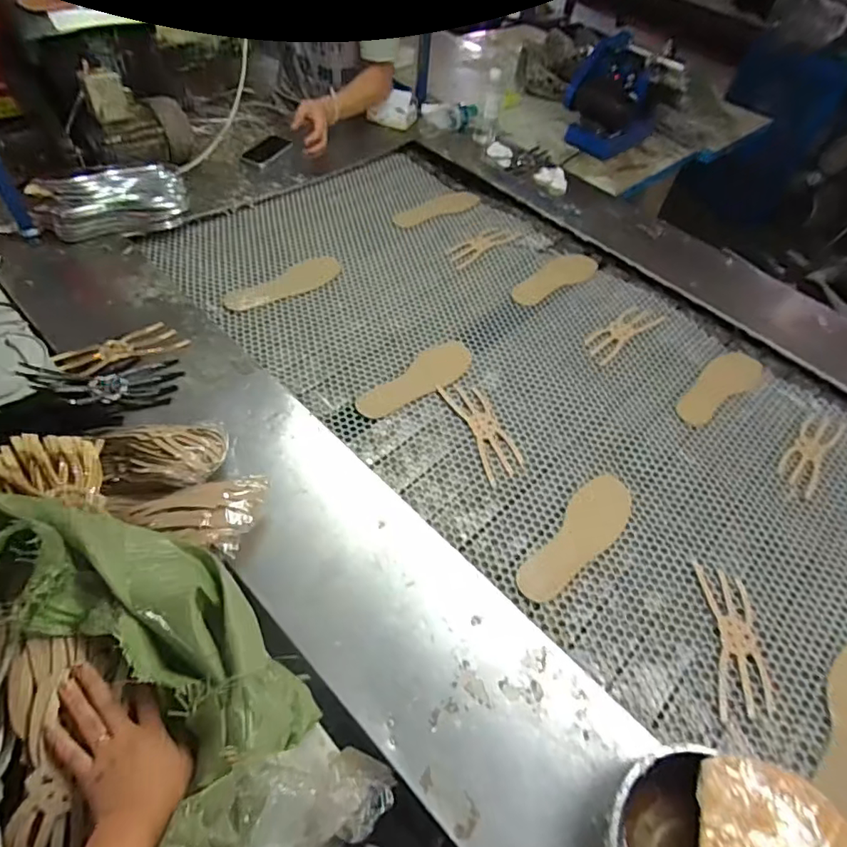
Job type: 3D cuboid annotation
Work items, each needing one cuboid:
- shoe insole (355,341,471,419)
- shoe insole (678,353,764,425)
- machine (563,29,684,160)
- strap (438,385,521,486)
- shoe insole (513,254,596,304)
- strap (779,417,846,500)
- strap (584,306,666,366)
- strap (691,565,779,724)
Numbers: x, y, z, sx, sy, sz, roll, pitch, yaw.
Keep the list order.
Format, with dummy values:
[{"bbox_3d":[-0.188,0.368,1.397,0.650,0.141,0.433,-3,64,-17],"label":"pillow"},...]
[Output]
[{"bbox_3d":[-0.008,-0.081,0.975,0.256,0.009,0.086,-36,65,-27],"label":"shoe insole"},{"bbox_3d":[0.586,-0.077,1.039,0.236,0.013,0.084,-29,62,-24],"label":"shoe insole"},{"bbox_3d":[0.562,-0.956,1.531,0.279,0.221,0.261,14,55,2],"label":"machine"},{"bbox_3d":[0.103,0.007,0.919,0.072,0.006,0.209,-16,57,-16],"label":"strap"},{"bbox_3d":[0.304,-0.337,1.205,0.258,0.005,0.089,-30,62,-24],"label":"shoe insole"},{"bbox_3d":[0.716,0.045,0.962,0.063,0.006,0.220,37,59,20],"label":"strap"},{"bbox_3d":[0.421,-0.197,1.104,0.206,0.012,0.070,-33,63,-25],"label":"strap"},{"bbox_3d":[0.438,0.302,0.736,0.077,0.009,0.203,9,54,1],"label":"strap"}]

